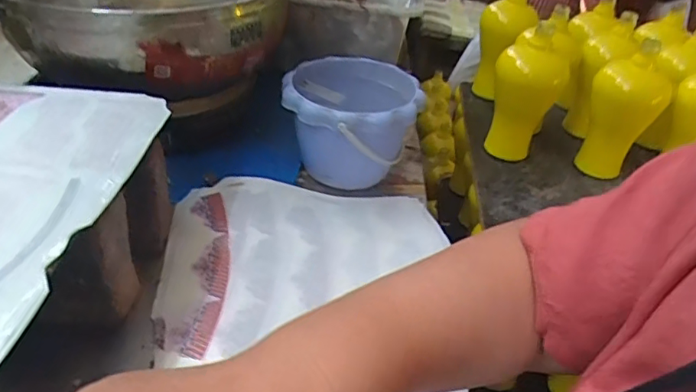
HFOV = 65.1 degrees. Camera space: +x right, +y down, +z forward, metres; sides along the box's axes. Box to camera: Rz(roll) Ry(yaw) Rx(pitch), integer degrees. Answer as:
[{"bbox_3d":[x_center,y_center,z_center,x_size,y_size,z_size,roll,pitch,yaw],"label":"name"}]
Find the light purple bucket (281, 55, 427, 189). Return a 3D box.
[{"bbox_3d":[-0.002,-0.081,0.645,0.146,0.120,0.157,6,36,-4],"label":"light purple bucket"}]

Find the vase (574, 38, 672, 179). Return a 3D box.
[{"bbox_3d":[0.420,-0.125,0.842,0.105,0.201,0.089,25,38,21],"label":"vase"}]

